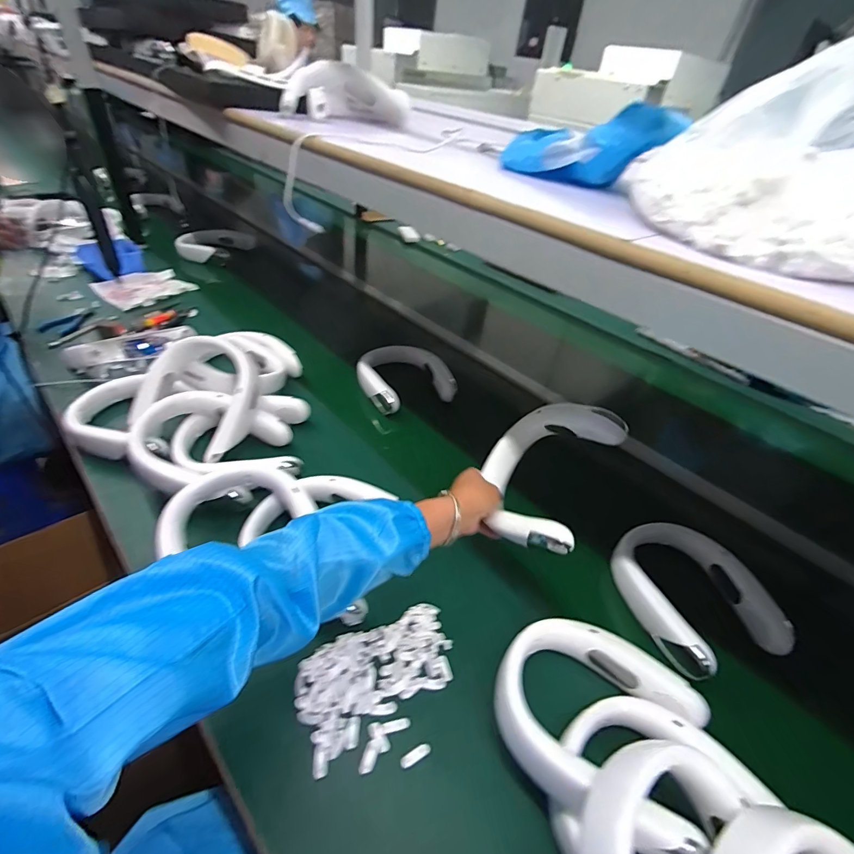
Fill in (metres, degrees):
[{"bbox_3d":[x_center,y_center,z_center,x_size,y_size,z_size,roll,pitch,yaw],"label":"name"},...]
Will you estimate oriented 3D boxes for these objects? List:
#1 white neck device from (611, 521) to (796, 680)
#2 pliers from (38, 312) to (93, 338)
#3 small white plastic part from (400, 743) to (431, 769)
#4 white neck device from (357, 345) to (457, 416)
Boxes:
[{"bbox_3d":[0.384,0.239,0.630,0.199,0.044,0.214,-12,45,-21],"label":"white neck device"},{"bbox_3d":[-0.734,-0.214,0.890,0.045,0.017,0.108,18,42,11],"label":"pliers"},{"bbox_3d":[-0.012,0.338,0.442,0.033,0.006,0.011,-18,47,-26],"label":"small white plastic part"},{"bbox_3d":[-0.060,-0.114,0.976,0.203,0.064,0.200,-16,46,-24],"label":"white neck device"}]

